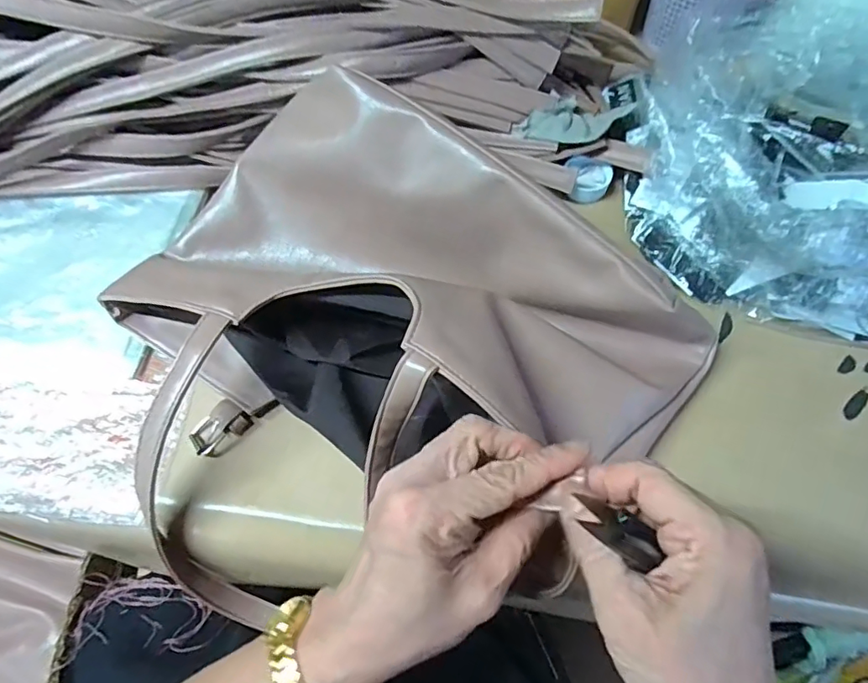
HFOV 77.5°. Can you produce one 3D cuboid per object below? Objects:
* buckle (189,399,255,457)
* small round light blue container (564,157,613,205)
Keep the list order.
[{"bbox_3d":[-0.153,0.063,0.385,0.026,0.011,0.041,39,72,16],"label":"buckle"},{"bbox_3d":[0.134,-0.142,0.468,0.038,0.018,0.039,0,66,1],"label":"small round light blue container"}]

